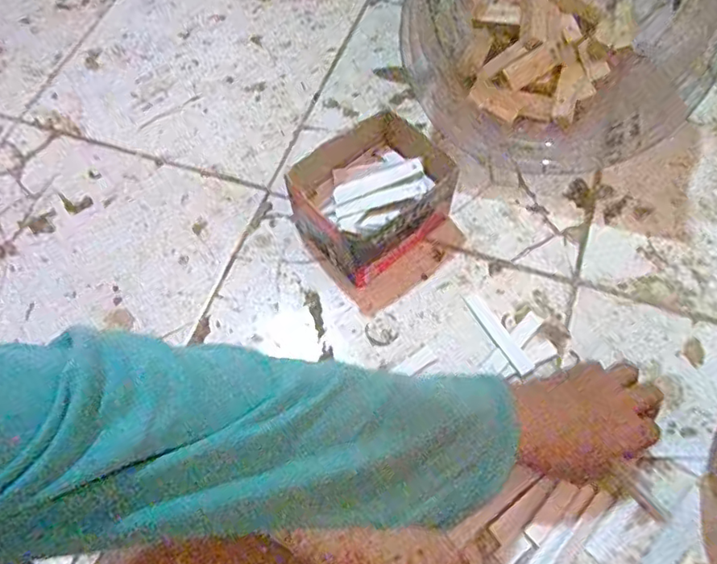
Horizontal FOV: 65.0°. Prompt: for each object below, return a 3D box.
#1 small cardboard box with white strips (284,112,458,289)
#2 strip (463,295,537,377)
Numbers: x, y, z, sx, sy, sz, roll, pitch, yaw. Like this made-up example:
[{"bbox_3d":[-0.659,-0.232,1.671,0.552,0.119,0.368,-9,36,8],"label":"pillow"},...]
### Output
[{"bbox_3d":[0.009,-0.078,0.501,0.136,0.075,0.114,-34,67,-15],"label":"small cardboard box with white strips"},{"bbox_3d":[0.118,0.043,0.477,0.015,0.004,0.079,-28,66,-12],"label":"strip"}]

